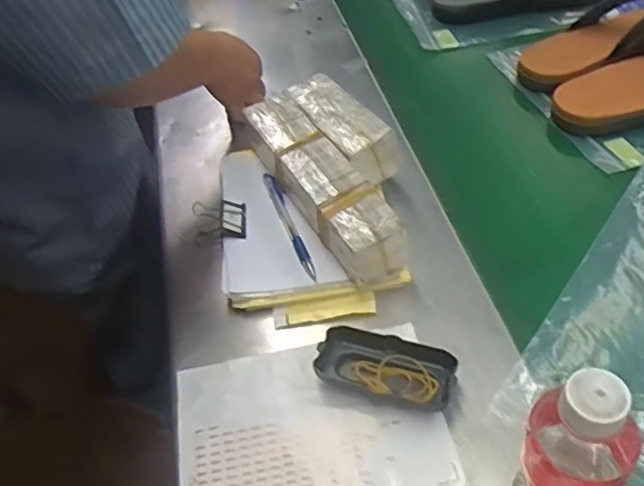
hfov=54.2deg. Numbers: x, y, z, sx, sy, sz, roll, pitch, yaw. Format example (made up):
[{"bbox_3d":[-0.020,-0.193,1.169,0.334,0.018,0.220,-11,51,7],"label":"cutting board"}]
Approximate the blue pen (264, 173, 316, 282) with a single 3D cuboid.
[{"bbox_3d":[-0.034,-0.022,0.642,0.013,0.018,0.168,-17,48,-8],"label":"blue pen"}]

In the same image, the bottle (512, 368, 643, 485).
[{"bbox_3d":[0.147,0.133,0.373,0.056,0.168,0.051,-4,47,4],"label":"bottle"}]

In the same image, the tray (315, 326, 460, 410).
[{"bbox_3d":[0.051,0.103,0.517,0.113,0.023,0.054,13,51,19],"label":"tray"}]

